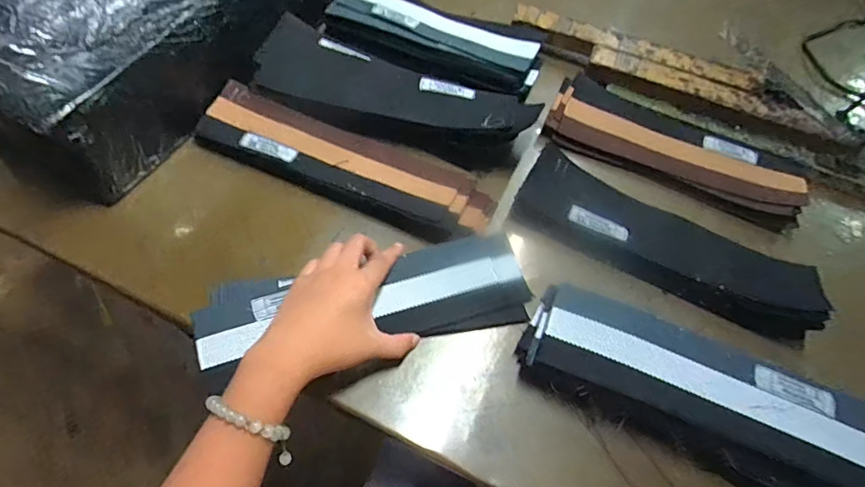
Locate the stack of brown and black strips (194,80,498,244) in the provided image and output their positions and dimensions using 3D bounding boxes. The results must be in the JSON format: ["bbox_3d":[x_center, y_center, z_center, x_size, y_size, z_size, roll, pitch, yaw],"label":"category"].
[{"bbox_3d":[-0.093,-0.089,0.494,0.326,0.019,0.086,21,60,8],"label":"stack of brown and black strips"}]

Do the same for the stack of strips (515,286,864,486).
[{"bbox_3d":[0.222,0.131,0.384,0.292,0.061,0.091,25,61,10],"label":"stack of strips"}]

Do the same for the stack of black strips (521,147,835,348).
[{"bbox_3d":[0.236,-0.007,0.471,0.299,0.031,0.098,28,61,11],"label":"stack of black strips"}]

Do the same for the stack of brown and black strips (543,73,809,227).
[{"bbox_3d":[0.288,-0.120,0.553,0.291,0.034,0.116,25,61,10],"label":"stack of brown and black strips"}]

